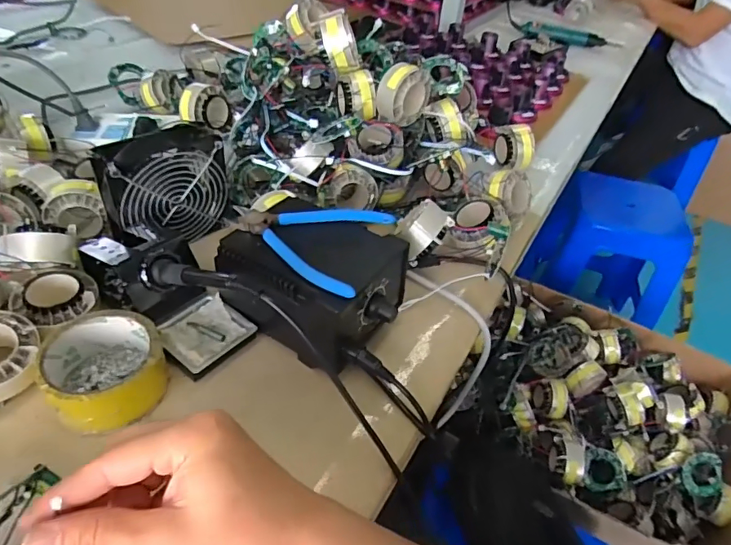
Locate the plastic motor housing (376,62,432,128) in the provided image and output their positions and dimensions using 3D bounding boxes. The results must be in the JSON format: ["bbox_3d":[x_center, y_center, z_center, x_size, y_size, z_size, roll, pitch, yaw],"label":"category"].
[{"bbox_3d":[0.045,-0.213,0.569,0.063,0.065,0.029,-24,51,-28],"label":"plastic motor housing"}]

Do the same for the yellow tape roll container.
[{"bbox_3d":[-0.205,0.078,0.383,0.082,0.052,0.088,3,43,-3],"label":"yellow tape roll container"}]

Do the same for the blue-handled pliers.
[{"bbox_3d":[-0.051,-0.032,0.421,0.125,0.009,0.109,16,44,13],"label":"blue-handled pliers"}]

